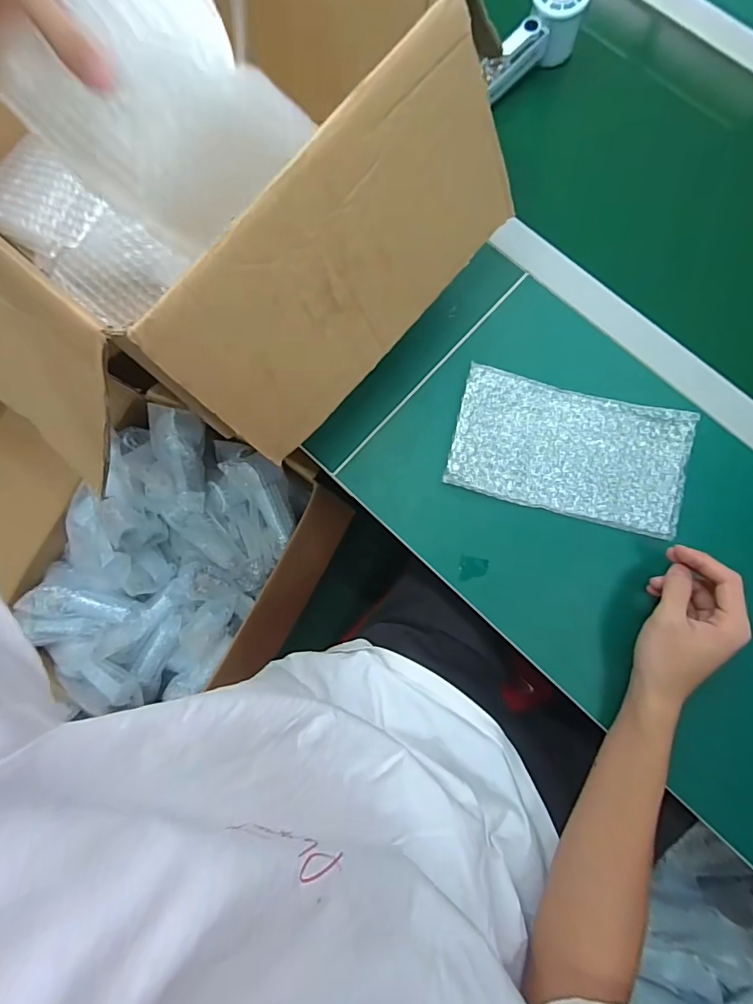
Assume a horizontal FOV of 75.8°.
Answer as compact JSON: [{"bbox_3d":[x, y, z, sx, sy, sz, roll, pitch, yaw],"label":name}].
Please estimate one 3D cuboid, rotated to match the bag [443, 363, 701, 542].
[{"bbox_3d":[0.187,-0.050,0.474,0.218,0.022,0.122,15,82,4],"label":"bag"}]

